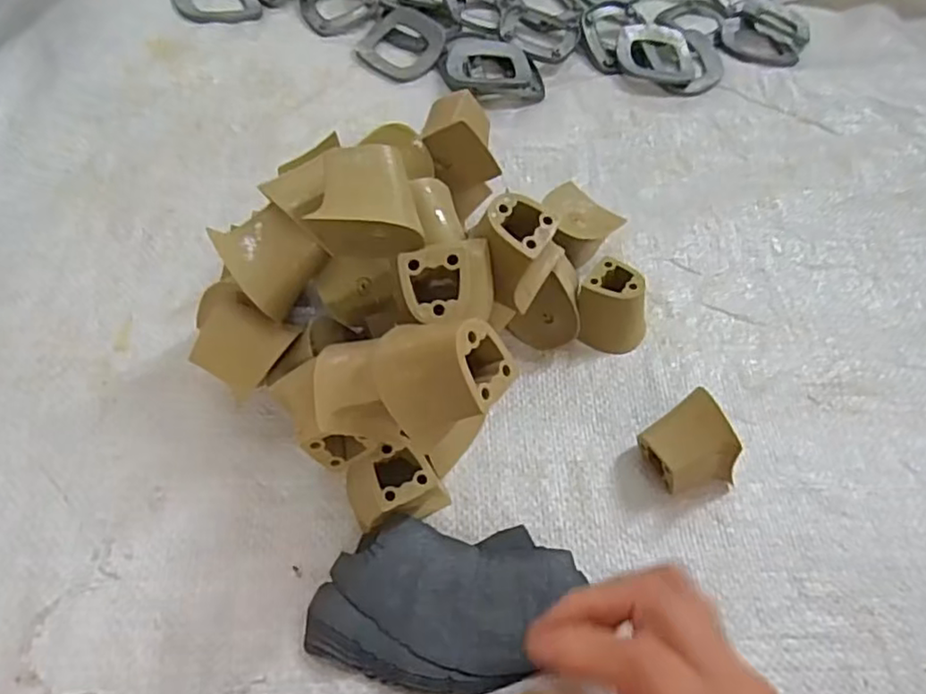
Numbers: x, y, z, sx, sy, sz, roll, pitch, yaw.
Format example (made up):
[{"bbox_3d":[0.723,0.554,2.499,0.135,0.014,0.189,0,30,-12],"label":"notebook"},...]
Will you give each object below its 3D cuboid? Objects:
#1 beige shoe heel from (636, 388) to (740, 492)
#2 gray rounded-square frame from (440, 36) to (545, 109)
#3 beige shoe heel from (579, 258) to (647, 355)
[{"bbox_3d":[0.112,0.051,0.320,0.038,0.042,0.042,-23,63,-18],"label":"beige shoe heel"},{"bbox_3d":[0.022,-0.207,0.483,0.076,0.008,0.065,5,58,-1],"label":"gray rounded-square frame"},{"bbox_3d":[0.085,-0.021,0.366,0.041,0.036,0.038,2,58,-3],"label":"beige shoe heel"}]

